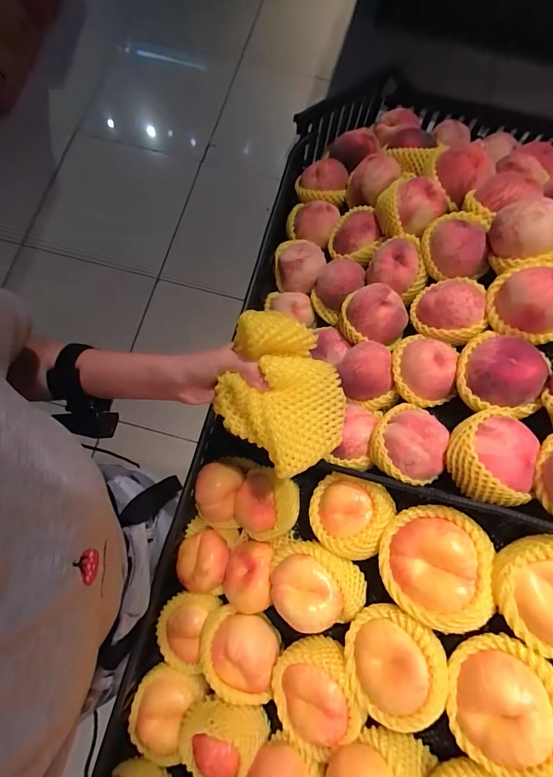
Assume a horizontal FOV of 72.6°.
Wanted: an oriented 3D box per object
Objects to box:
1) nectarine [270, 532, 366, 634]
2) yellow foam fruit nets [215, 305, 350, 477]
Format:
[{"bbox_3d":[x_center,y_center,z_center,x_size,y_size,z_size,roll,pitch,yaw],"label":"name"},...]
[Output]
[{"bbox_3d":[0.047,0.234,0.458,0.106,0.085,0.088,5,77,0],"label":"nectarine"},{"bbox_3d":[0.006,0.003,0.341,0.130,0.058,0.109,42,80,8],"label":"yellow foam fruit nets"}]

